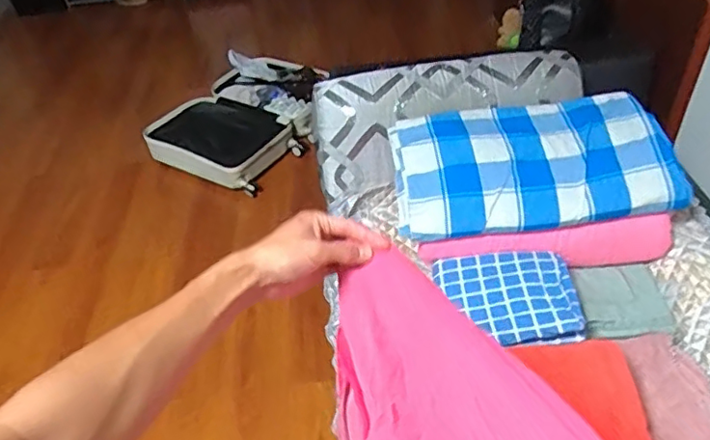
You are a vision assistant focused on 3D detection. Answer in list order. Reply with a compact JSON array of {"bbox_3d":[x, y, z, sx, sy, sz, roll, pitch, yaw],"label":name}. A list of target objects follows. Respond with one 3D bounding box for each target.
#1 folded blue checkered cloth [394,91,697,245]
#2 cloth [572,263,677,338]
[{"bbox_3d":[0.385,-0.134,1.301,0.585,0.108,0.337,-4,43,2],"label":"folded blue checkered cloth"},{"bbox_3d":[0.555,0.166,1.220,0.198,0.028,0.178,-7,43,-1],"label":"cloth"}]

